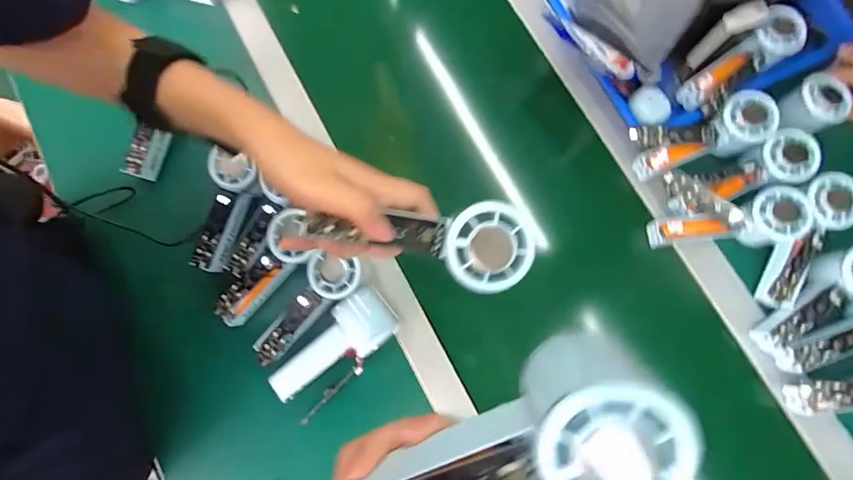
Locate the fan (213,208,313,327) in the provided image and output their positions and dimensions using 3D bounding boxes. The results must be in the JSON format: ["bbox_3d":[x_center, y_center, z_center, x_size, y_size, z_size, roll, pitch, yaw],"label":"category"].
[{"bbox_3d":[-0.170,0.034,0.455,0.051,0.026,0.144,36,98,8],"label":"fan"}]

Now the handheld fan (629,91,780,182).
[{"bbox_3d":[0.318,-0.119,0.485,0.153,0.044,0.061,-18,78,12],"label":"handheld fan"}]

